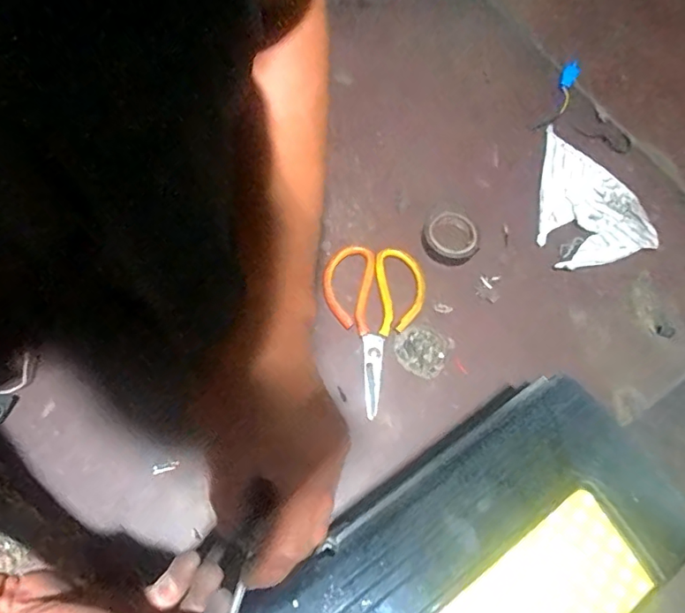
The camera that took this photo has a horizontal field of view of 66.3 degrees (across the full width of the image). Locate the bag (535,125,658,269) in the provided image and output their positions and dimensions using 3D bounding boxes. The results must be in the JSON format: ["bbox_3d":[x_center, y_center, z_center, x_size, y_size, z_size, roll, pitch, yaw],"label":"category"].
[{"bbox_3d":[0.267,-0.133,0.616,0.133,0.011,0.185,-13,61,-14],"label":"bag"}]

